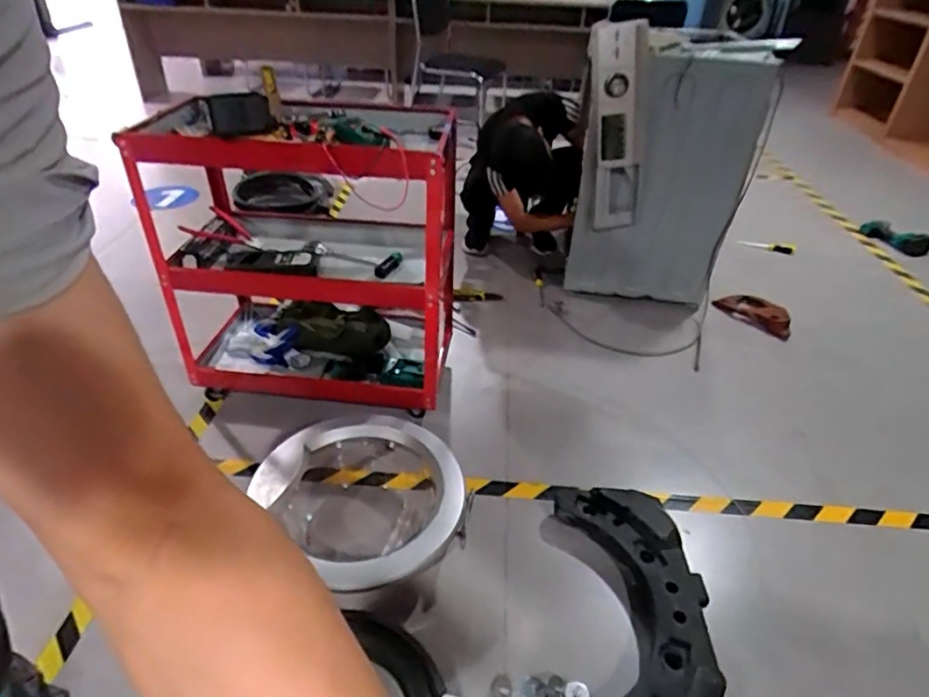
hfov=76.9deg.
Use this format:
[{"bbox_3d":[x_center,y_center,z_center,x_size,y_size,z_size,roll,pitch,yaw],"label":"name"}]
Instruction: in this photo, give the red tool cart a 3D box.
[{"bbox_3d":[-0.371,-0.267,1.524,0.672,0.673,0.495,4,36,3],"label":"red tool cart"}]

